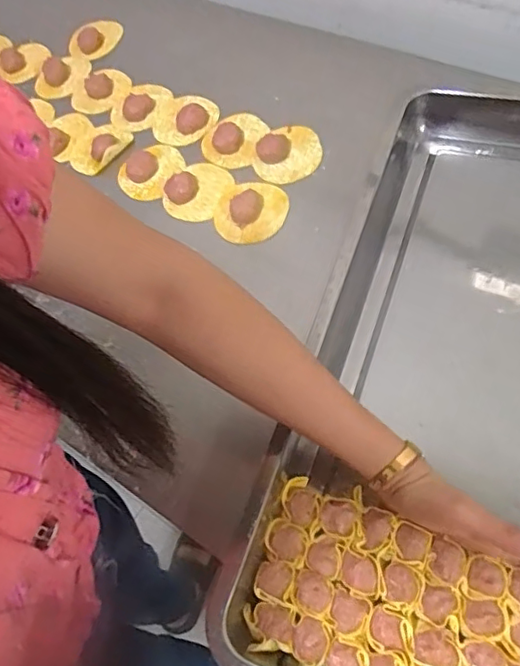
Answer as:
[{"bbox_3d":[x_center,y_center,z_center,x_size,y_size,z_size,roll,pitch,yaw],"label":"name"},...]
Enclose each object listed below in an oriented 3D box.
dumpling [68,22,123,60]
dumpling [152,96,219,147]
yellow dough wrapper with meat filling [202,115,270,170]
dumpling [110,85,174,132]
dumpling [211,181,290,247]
[{"bbox_3d":[-0.241,-0.429,0.832,0.081,0.020,0.046,-39,67,-16],"label":"dumpling"},{"bbox_3d":[-0.095,-0.269,0.722,0.078,0.019,0.075,-1,62,3],"label":"dumpling"},{"bbox_3d":[-0.033,-0.236,0.691,0.069,0.019,0.076,17,64,12],"label":"yellow dough wrapper with meat filling"},{"bbox_3d":[-0.160,-0.300,0.746,0.066,0.020,0.079,21,65,14],"label":"dumpling"},{"bbox_3d":[-0.012,-0.136,0.632,0.080,0.023,0.081,12,63,10],"label":"dumpling"}]

